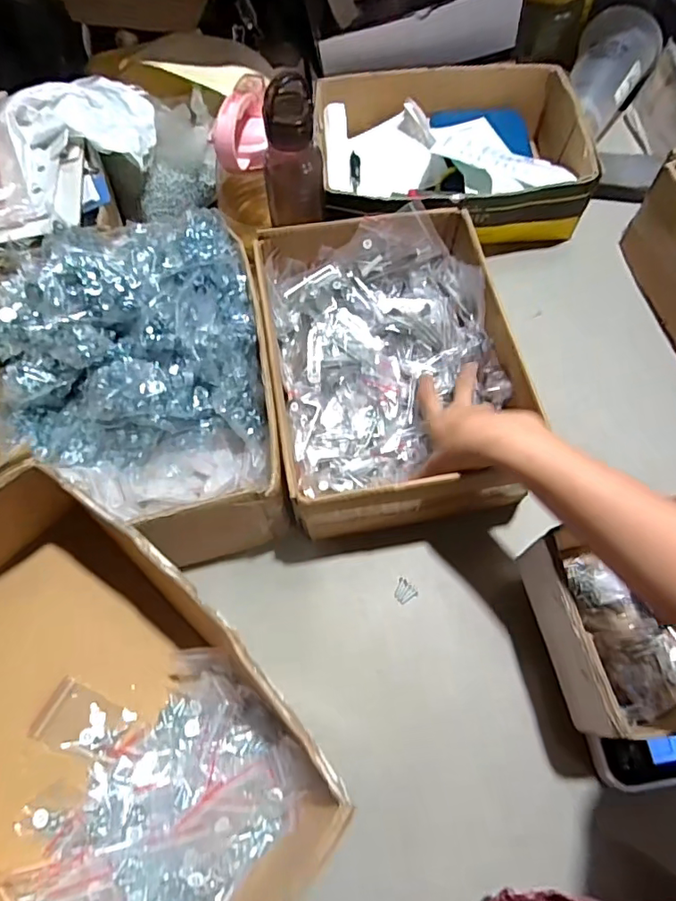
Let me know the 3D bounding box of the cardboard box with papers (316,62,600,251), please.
[{"bbox_3d":[0.149,-0.386,0.712,0.340,0.092,0.273,-8,66,-2],"label":"cardboard box with papers"}]

